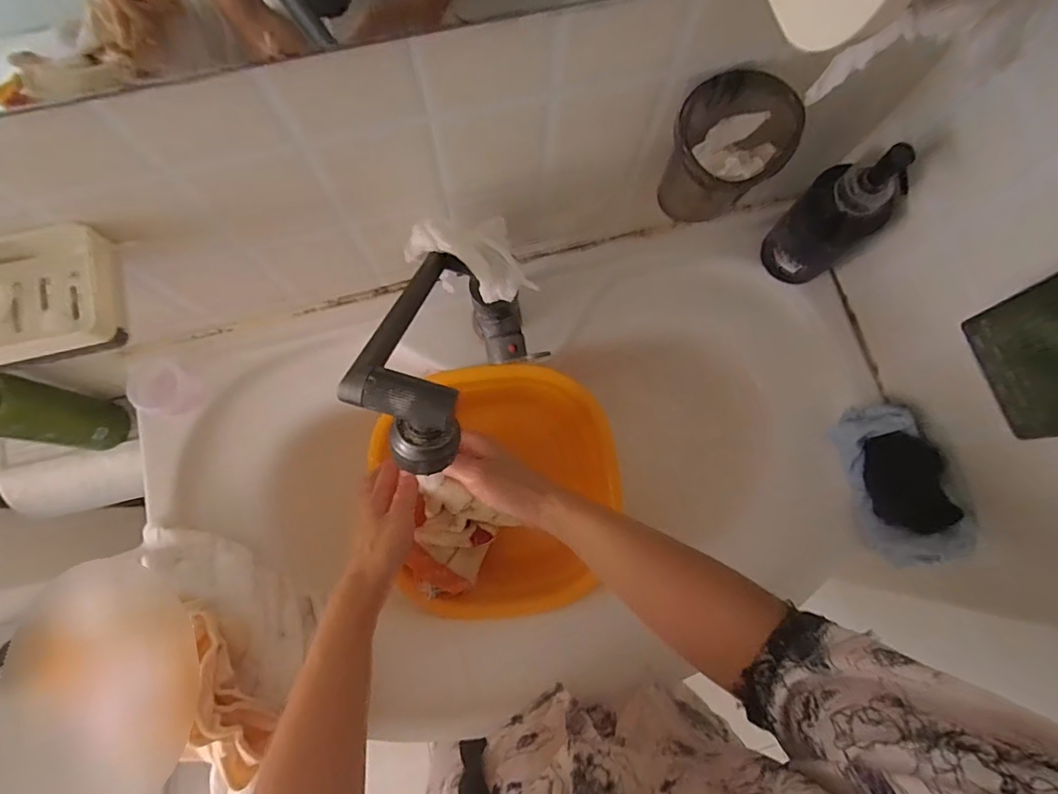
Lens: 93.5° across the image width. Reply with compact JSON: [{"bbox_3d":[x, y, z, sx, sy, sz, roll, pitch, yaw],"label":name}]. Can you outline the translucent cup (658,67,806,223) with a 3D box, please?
[{"bbox_3d":[0.159,-0.203,0.423,0.093,0.096,0.073,-21,79,-6],"label":"translucent cup"}]

